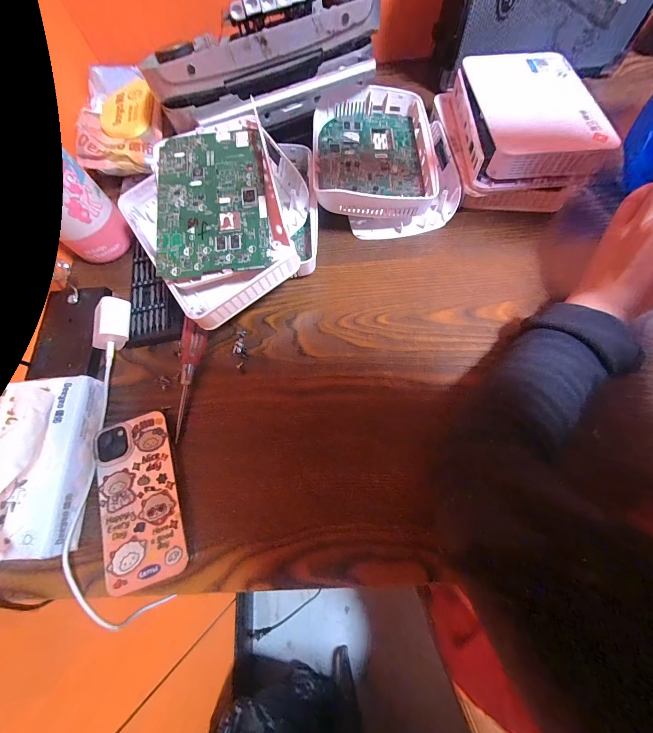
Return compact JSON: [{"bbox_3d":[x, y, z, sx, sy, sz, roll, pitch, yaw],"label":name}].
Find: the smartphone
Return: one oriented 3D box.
[{"bbox_3d":[-0.171,0.117,0.270,0.068,0.014,0.142,-20,70,-3],"label":"smartphone"}]

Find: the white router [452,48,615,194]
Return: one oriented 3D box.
[{"bbox_3d":[0.219,-0.278,0.323,0.124,0.035,0.169,-4,70,3],"label":"white router"}]

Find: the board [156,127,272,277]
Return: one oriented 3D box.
[{"bbox_3d":[-0.112,-0.164,0.286,0.103,0.010,0.161,-8,74,0],"label":"board"}]

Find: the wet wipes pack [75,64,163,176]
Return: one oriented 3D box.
[{"bbox_3d":[-0.277,-0.338,0.393,0.099,0.031,0.182,-13,70,-1],"label":"wet wipes pack"}]

